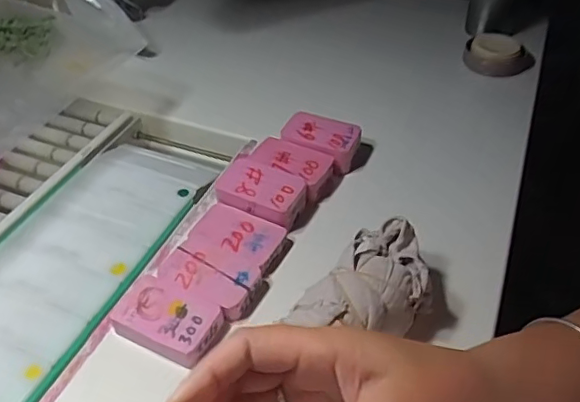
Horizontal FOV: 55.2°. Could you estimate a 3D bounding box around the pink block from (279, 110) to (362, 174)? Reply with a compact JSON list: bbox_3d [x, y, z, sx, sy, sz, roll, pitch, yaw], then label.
[{"bbox_3d":[0.029,-0.054,0.530,0.070,0.036,0.045,19,46,19],"label":"pink block"}]

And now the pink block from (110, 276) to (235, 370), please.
[{"bbox_3d":[-0.084,0.084,0.386,0.071,0.016,0.047,18,46,18],"label":"pink block"}]

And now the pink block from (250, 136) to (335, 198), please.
[{"bbox_3d":[0.000,-0.026,0.503,0.071,0.030,0.050,18,46,18],"label":"pink block"}]

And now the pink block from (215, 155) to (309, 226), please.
[{"bbox_3d":[-0.023,-0.004,0.474,0.069,0.034,0.050,19,46,19],"label":"pink block"}]

